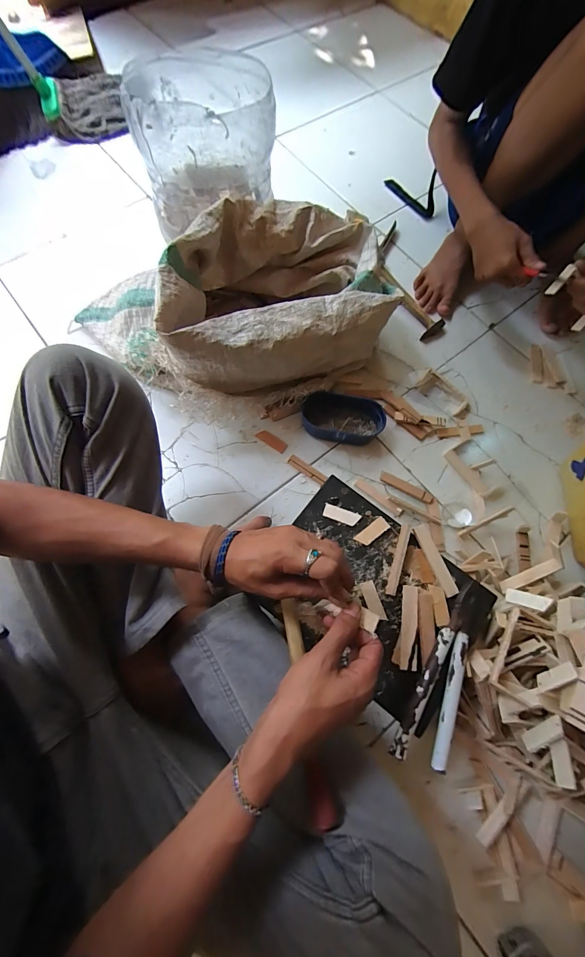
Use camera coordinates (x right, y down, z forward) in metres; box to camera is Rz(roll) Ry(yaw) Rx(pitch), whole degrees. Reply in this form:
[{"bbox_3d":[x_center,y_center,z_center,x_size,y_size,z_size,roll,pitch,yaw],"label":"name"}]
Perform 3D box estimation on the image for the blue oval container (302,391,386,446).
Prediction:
[{"bbox_3d":[0.098,-0.116,0.656,0.159,0.045,0.093,7,71,2],"label":"blue oval container"}]

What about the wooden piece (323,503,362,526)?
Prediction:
[{"bbox_3d":[0.070,0.052,0.482,0.052,0.004,0.019,20,73,4],"label":"wooden piece"}]

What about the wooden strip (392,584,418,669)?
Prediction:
[{"bbox_3d":[0.145,0.188,0.433,0.022,0.008,0.097,6,70,26],"label":"wooden strip"}]

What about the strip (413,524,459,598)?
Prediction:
[{"bbox_3d":[0.197,0.112,0.468,0.022,0.006,0.098,-20,74,-8],"label":"strip"}]

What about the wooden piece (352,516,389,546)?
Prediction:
[{"bbox_3d":[0.112,0.075,0.475,0.050,0.004,0.020,-35,77,-12],"label":"wooden piece"}]

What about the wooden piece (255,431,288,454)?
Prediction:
[{"bbox_3d":[-0.039,-0.073,0.663,0.063,0.007,0.025,33,74,10],"label":"wooden piece"}]

